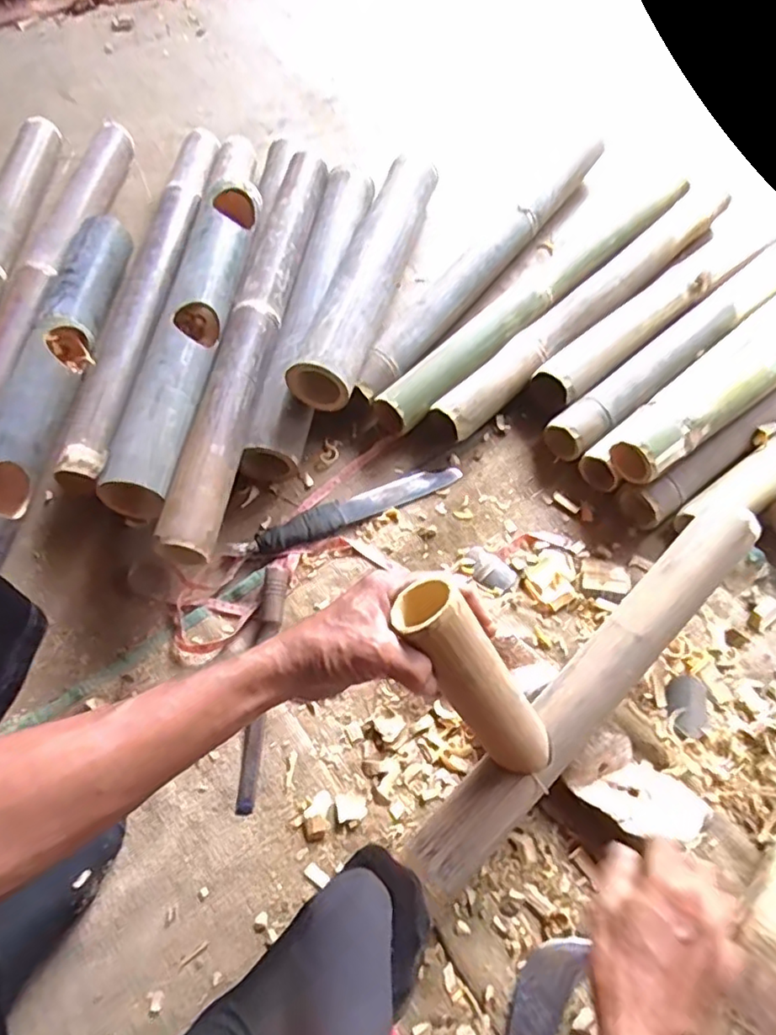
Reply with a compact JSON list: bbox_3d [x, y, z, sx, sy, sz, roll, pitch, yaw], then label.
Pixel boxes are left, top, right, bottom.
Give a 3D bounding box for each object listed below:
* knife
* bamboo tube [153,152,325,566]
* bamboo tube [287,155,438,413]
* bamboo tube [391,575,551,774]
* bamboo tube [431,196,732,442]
[{"bbox_3d":[-0.031,-0.014,0.723,0.253,0.018,0.039,-23,64,-12],"label":"knife"},{"bbox_3d":[-0.165,-0.227,0.737,0.061,0.055,0.602,8,62,5],"label":"bamboo tube"},{"bbox_3d":[-0.020,-0.329,0.802,0.078,0.077,0.448,14,63,8],"label":"bamboo tube"},{"bbox_3d":[0.069,0.132,0.467,0.050,0.201,0.041,-44,29,-20],"label":"bamboo tube"},{"bbox_3d":[0.281,-0.293,0.839,0.586,0.045,0.062,-39,68,-19],"label":"bamboo tube"}]

